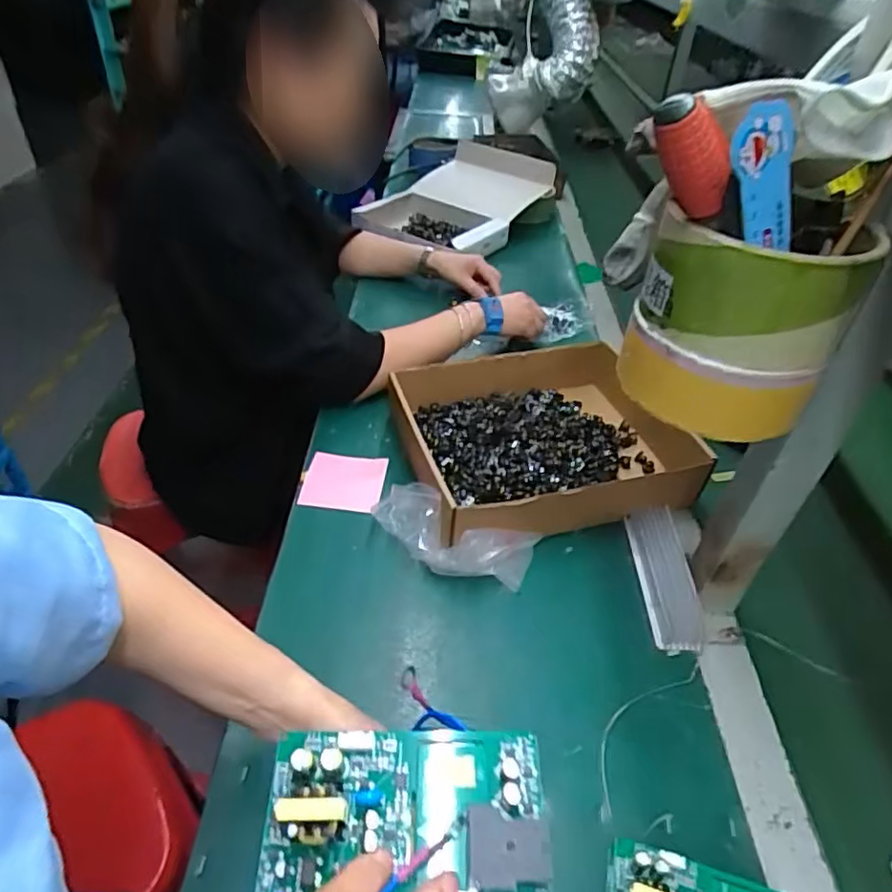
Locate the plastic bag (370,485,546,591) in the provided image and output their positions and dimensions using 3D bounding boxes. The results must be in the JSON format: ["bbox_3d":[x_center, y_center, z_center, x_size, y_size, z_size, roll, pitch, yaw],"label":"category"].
[{"bbox_3d":[0.004,0.083,0.608,0.166,0.064,0.065,13,41,10],"label":"plastic bag"}]

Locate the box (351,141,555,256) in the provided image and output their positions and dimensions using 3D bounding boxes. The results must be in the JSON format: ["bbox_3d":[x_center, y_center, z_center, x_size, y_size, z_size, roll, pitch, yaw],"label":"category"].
[{"bbox_3d":[0.013,-0.483,1.237,0.275,0.131,0.378,24,44,22],"label":"box"}]

